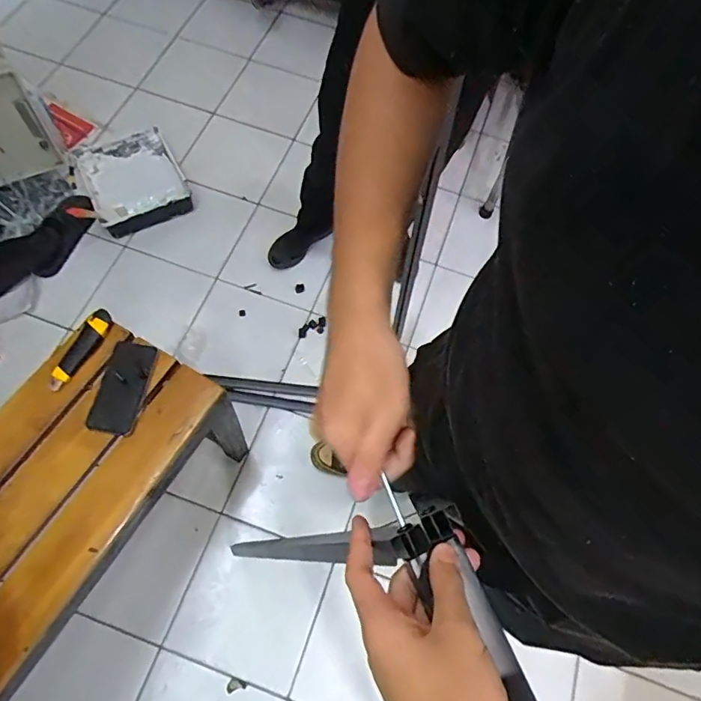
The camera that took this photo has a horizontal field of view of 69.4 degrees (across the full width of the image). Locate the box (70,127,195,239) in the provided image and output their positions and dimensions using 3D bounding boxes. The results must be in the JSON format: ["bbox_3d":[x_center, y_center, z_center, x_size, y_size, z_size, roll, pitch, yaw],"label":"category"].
[{"bbox_3d":[-0.665,-0.527,1.565,0.277,0.088,0.325,-26,71,-15],"label":"box"}]

